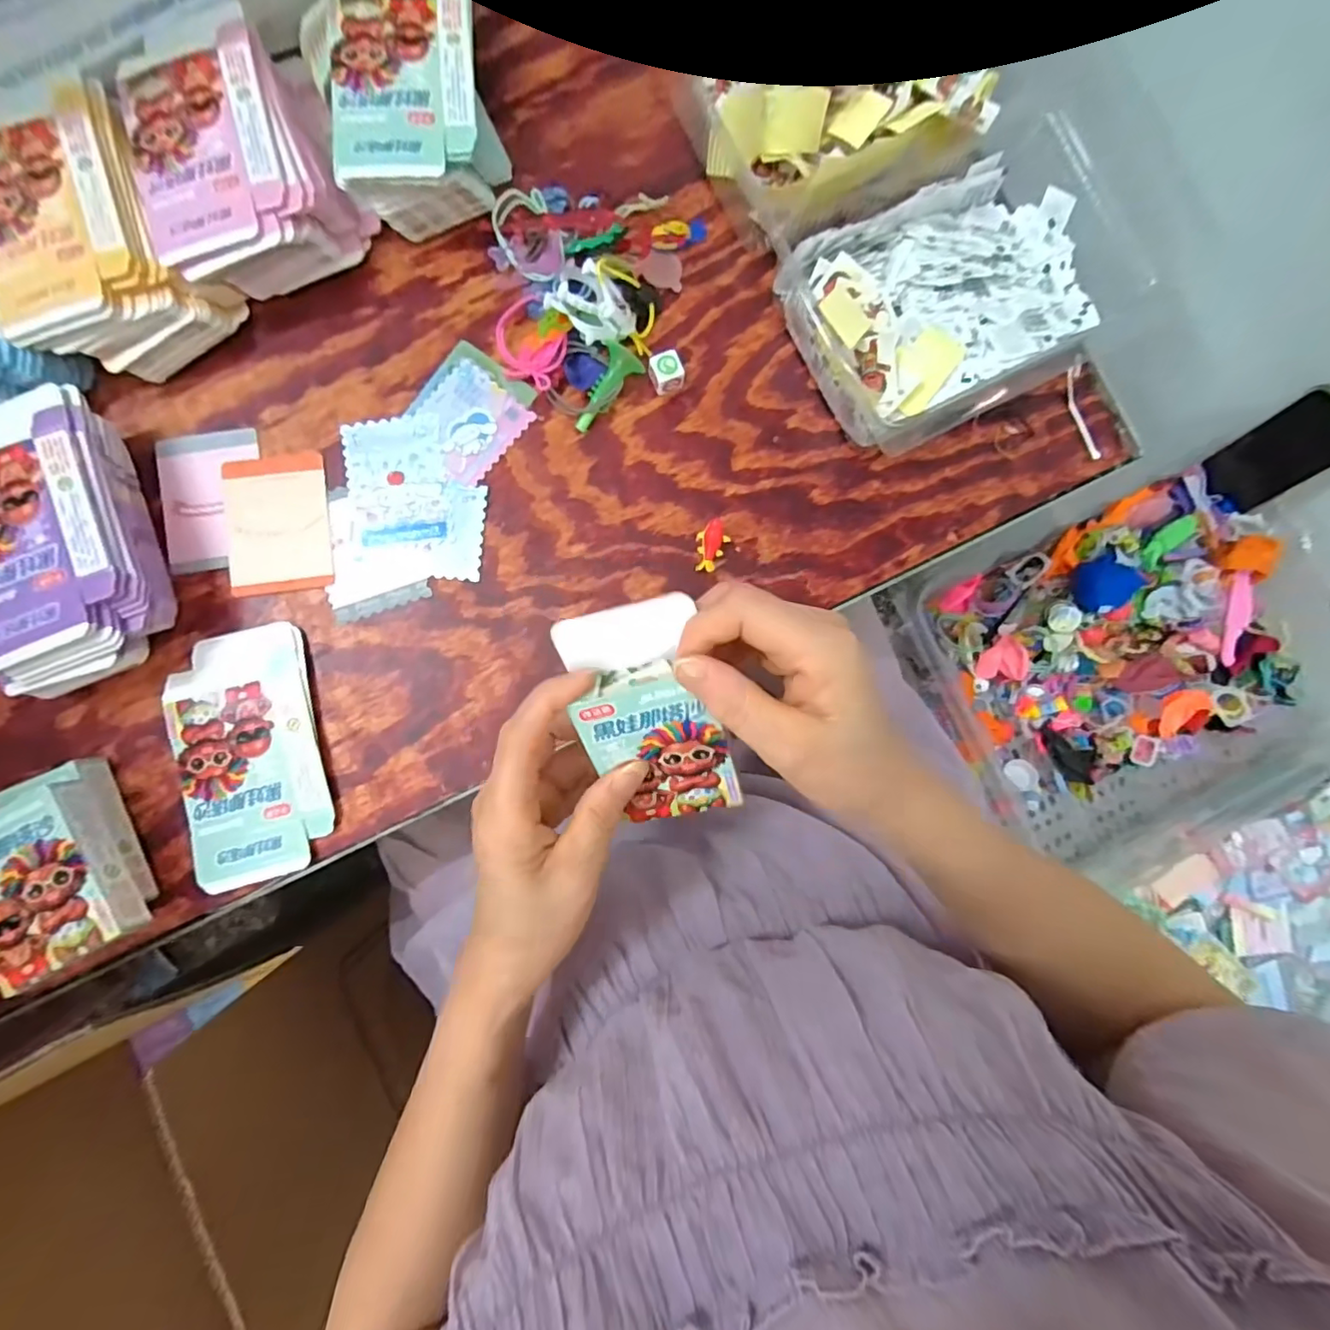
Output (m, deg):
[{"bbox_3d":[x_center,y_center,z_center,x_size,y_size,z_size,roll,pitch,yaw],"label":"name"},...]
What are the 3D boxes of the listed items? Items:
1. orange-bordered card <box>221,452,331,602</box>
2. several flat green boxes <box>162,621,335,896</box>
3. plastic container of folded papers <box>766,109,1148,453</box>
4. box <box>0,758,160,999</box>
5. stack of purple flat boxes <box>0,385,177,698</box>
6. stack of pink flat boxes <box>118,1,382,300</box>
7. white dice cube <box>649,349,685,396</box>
[{"bbox_3d":[-0.249,-0.091,0.369,0.063,0.004,0.088,-6,85,-3],"label":"orange-bordered card"},{"bbox_3d":[-0.258,0.055,0.357,0.085,0.007,0.152,-12,86,-3],"label":"several flat green boxes"},{"bbox_3d":[0.189,-0.240,0.381,0.206,0.042,0.147,-30,87,-4],"label":"plastic container of folded papers"},{"bbox_3d":[-0.345,0.116,0.328,0.064,0.046,0.104,-33,87,-5],"label":"box"},{"bbox_3d":[-0.351,-0.071,0.340,0.092,0.050,0.159,-21,86,-4],"label":"stack of purple flat boxes"},{"bbox_3d":[-0.264,-0.313,0.361,0.116,0.053,0.145,-25,87,-4],"label":"stack of pink flat boxes"},{"bbox_3d":[0.001,-0.193,0.380,0.019,0.019,0.021,-25,87,-4],"label":"white dice cube"}]

